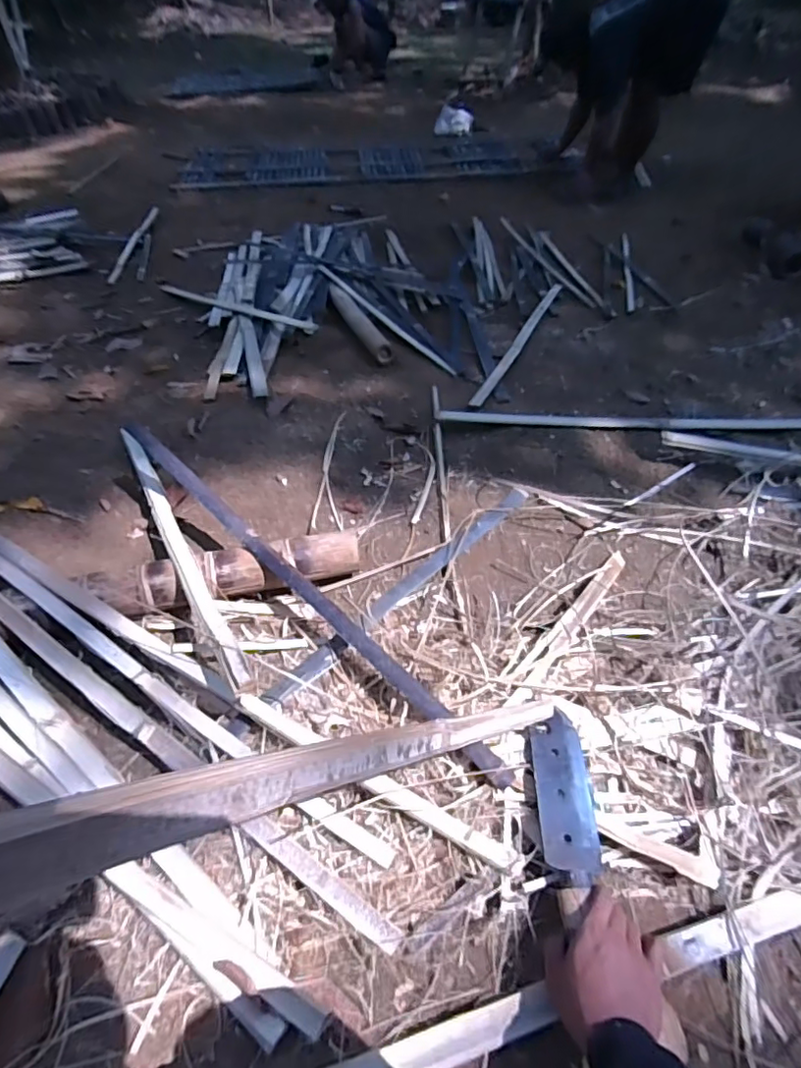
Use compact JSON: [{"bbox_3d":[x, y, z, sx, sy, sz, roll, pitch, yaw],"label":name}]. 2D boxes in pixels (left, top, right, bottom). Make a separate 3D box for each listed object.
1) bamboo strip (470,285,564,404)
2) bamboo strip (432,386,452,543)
[{"bbox_3d":[0.368,-0.593,1.689,0.036,0.011,0.909,18,50,16],"label":"bamboo strip"},{"bbox_3d":[0.088,-0.182,1.232,0.014,0.018,0.589,0,43,0],"label":"bamboo strip"}]

